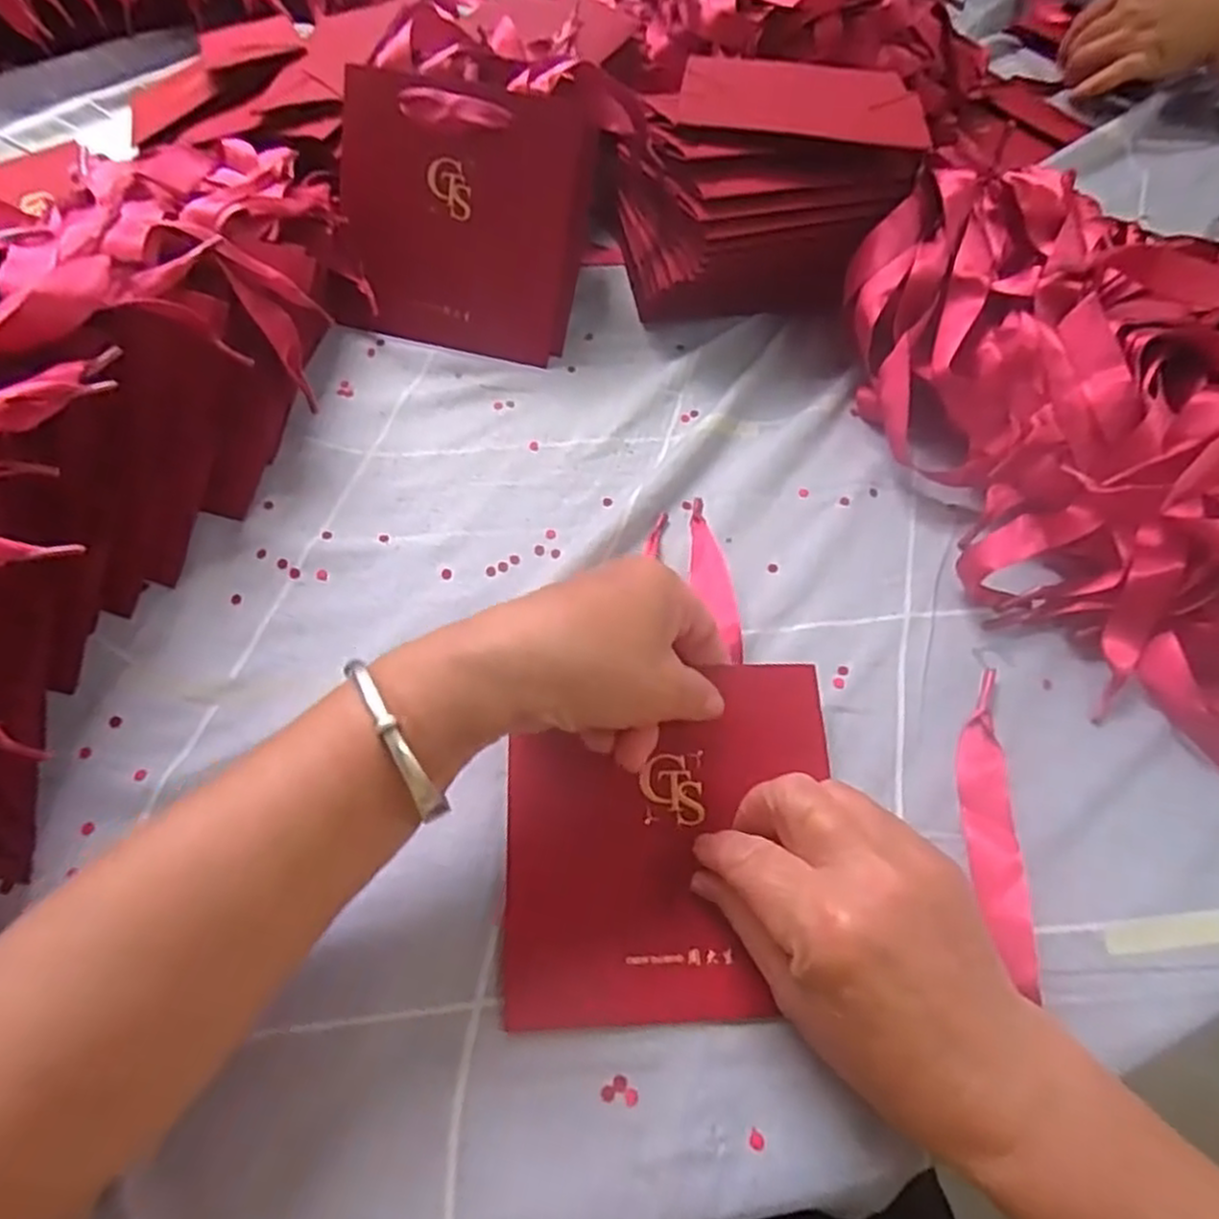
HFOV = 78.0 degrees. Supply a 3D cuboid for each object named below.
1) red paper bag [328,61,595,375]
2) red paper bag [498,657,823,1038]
[{"bbox_3d":[-0.091,-0.231,0.447,0.140,0.139,0.020,14,24,4],"label":"red paper bag"},{"bbox_3d":[0.026,0.092,0.307,0.135,0.024,0.133,-1,58,-2],"label":"red paper bag"}]

